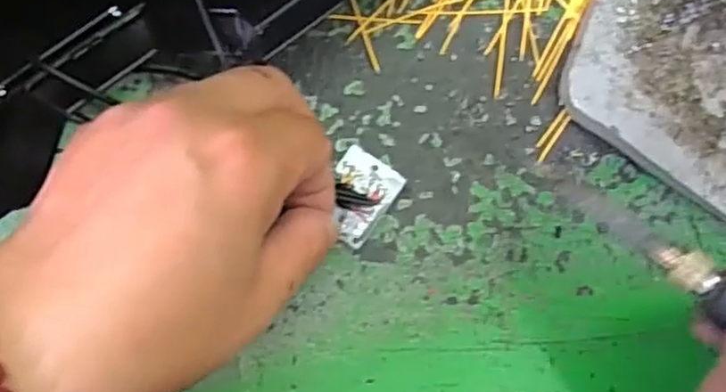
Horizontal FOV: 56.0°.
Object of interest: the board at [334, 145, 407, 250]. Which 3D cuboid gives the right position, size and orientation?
[{"bbox_3d":[-0.003,0.000,0.258,0.024,0.008,0.032,36,86,-6],"label":"board"}]

